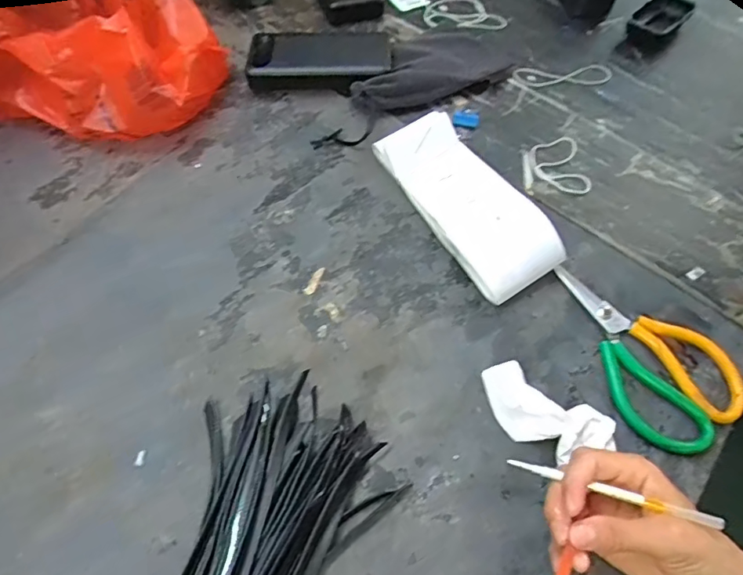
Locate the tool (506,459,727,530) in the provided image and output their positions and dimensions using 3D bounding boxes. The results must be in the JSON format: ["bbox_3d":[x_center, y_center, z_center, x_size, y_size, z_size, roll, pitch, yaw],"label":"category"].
[{"bbox_3d":[0.149,0.127,0.329,0.123,0.008,0.006,11,57,23],"label":"tool"}]

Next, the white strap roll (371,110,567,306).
[{"bbox_3d":[0.085,-0.084,0.487,0.073,0.049,0.203,-26,64,-18],"label":"white strap roll"}]

